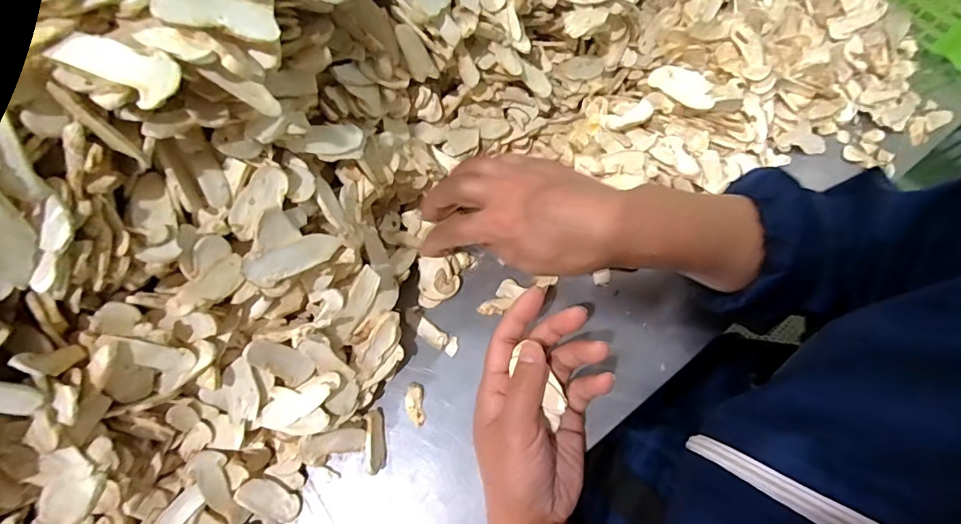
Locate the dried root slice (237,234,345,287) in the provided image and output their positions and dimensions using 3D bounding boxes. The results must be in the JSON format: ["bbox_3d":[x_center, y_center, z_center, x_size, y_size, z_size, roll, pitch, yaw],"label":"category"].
[{"bbox_3d":[-0.116,-0.003,0.285,0.058,0.008,0.022,-26,102,-34],"label":"dried root slice"}]

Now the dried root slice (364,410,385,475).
[{"bbox_3d":[-0.078,0.133,0.341,0.011,0.009,0.043,-8,67,-5],"label":"dried root slice"}]

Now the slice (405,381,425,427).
[{"bbox_3d":[-0.051,0.111,0.359,0.015,0.005,0.032,-7,67,-4],"label":"slice"}]

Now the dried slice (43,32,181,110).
[{"bbox_3d":[-0.159,-0.086,0.202,0.049,0.008,0.024,20,67,-9],"label":"dried slice"}]

